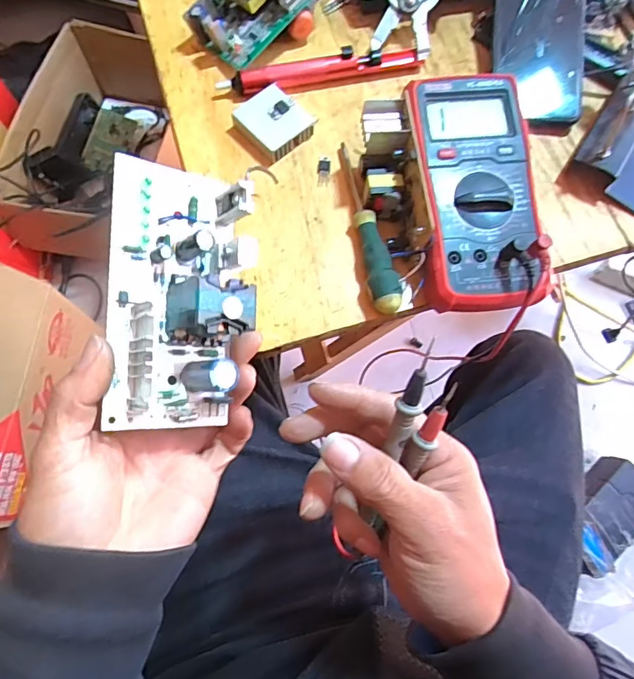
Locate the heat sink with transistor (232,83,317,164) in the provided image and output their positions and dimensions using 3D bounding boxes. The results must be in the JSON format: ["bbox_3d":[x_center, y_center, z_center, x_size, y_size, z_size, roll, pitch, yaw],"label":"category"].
[{"bbox_3d":[-0.037,-0.185,0.410,0.050,0.018,0.053,-38,77,-13],"label":"heat sink with transistor"}]

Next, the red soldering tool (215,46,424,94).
[{"bbox_3d":[0.005,-0.238,0.425,0.178,0.020,0.020,-15,73,-6],"label":"red soldering tool"}]

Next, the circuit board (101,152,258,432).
[{"bbox_3d":[-0.069,-0.026,0.260,0.072,0.042,0.145,4,85,-38],"label":"circuit board"}]

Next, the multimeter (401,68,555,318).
[{"bbox_3d":[0.116,-0.110,0.355,0.086,0.034,0.179,-5,72,-3],"label":"multimeter"}]

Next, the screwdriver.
[{"bbox_3d":[0.038,-0.091,0.378,0.020,0.024,0.151,-10,73,-5],"label":"screwdriver"}]

